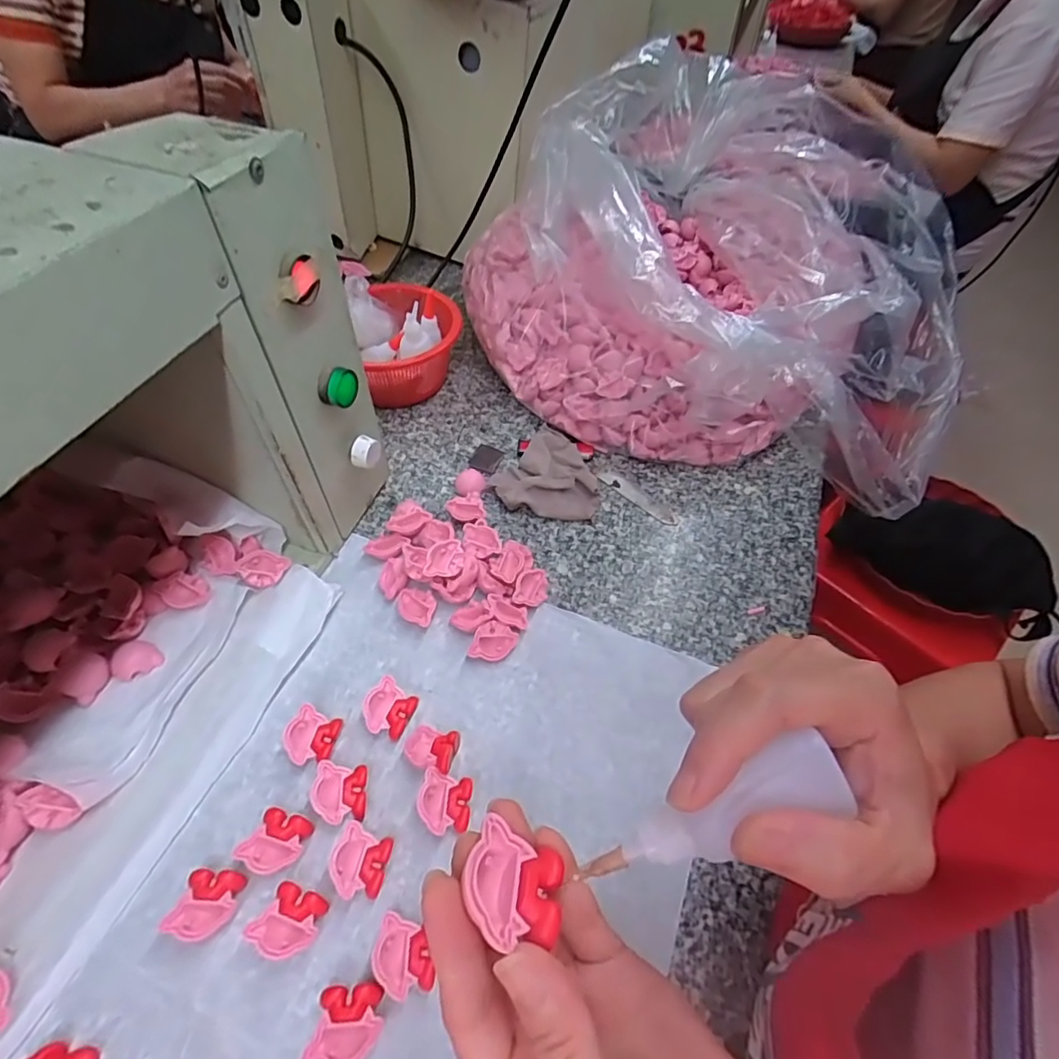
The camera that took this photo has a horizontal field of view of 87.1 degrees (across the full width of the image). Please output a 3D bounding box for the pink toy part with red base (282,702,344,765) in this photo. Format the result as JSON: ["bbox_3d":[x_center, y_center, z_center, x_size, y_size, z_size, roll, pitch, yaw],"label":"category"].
[{"bbox_3d":[-0.146,0.141,0.377,0.035,0.017,0.035,19,53,12],"label":"pink toy part with red base"}]

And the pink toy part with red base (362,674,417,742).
[{"bbox_3d":[-0.098,0.126,0.389,0.033,0.017,0.034,26,55,17],"label":"pink toy part with red base"}]

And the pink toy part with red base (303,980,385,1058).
[{"bbox_3d":[-0.093,0.255,0.287,0.034,0.013,0.034,4,52,0],"label":"pink toy part with red base"}]

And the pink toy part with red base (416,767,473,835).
[{"bbox_3d":[-0.053,0.174,0.354,0.033,0.015,0.034,11,52,6],"label":"pink toy part with red base"}]

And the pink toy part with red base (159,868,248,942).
[{"bbox_3d":[-0.183,0.214,0.318,0.031,0.017,0.034,10,52,5],"label":"pink toy part with red base"}]

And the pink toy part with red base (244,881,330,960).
[{"bbox_3d":[-0.134,0.221,0.314,0.031,0.017,0.033,25,55,16],"label":"pink toy part with red base"}]

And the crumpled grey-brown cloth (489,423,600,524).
[{"bbox_3d":[0.017,-0.055,0.533,0.098,0.022,0.095,8,52,4],"label":"crumpled grey-brown cloth"}]

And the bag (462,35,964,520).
[{"bbox_3d":[0.241,-0.313,0.616,0.514,0.203,0.558,26,55,17],"label":"bag"}]

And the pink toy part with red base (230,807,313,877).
[{"bbox_3d":[-0.152,0.190,0.338,0.033,0.015,0.034,20,54,12],"label":"pink toy part with red base"}]

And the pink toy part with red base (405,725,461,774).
[{"bbox_3d":[-0.066,0.147,0.373,0.036,0.022,0.028,14,53,9],"label":"pink toy part with red base"}]

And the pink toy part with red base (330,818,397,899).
[{"bbox_3d":[-0.100,0.199,0.333,0.032,0.015,0.036,10,52,5],"label":"pink toy part with red base"}]

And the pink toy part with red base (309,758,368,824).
[{"bbox_3d":[-0.121,0.168,0.357,0.032,0.015,0.035,-1,52,-4],"label":"pink toy part with red base"}]

